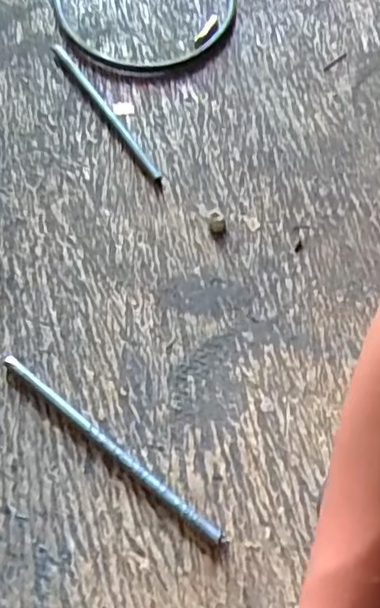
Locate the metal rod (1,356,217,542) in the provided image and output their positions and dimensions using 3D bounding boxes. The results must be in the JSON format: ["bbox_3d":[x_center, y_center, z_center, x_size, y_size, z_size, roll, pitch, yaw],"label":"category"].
[{"bbox_3d":[-0.073,0.122,0.551,0.246,0.012,0.014,34,68,18],"label":"metal rod"}]

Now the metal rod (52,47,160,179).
[{"bbox_3d":[-0.103,-0.230,0.732,0.011,0.007,0.248,-30,65,-13],"label":"metal rod"}]

